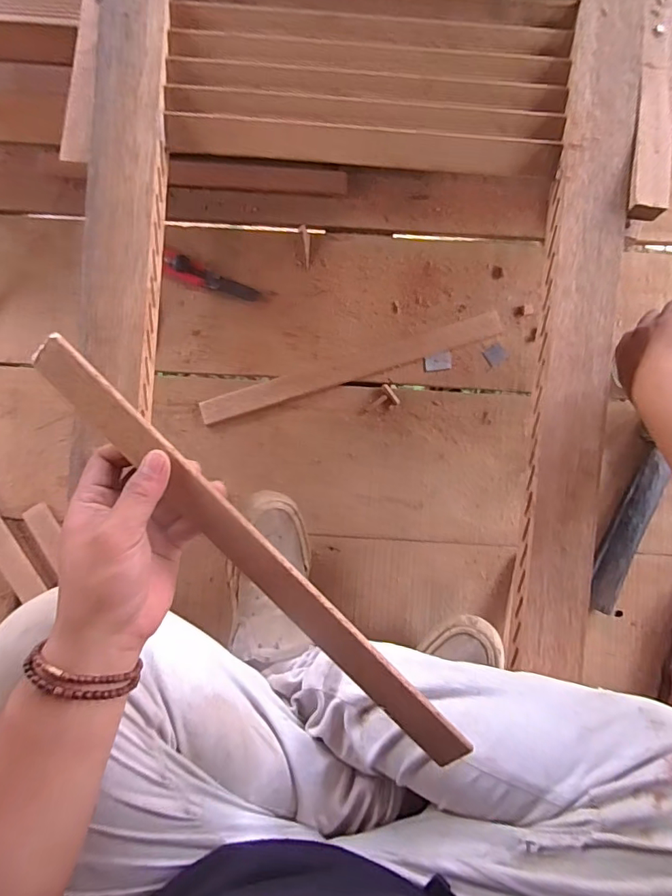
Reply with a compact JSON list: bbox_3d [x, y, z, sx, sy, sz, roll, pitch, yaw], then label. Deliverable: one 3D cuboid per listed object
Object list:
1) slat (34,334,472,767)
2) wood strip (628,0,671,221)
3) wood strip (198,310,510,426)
[{"bbox_3d":[-0.054,0.074,0.328,0.385,0.005,0.028,46,107,-3],"label":"slat"},{"bbox_3d":[0.304,-0.388,0.456,0.035,0.014,0.346,6,87,0],"label":"wood strip"},{"bbox_3d":[0.020,-0.102,0.618,0.388,0.007,0.037,-17,88,-2],"label":"wood strip"}]

